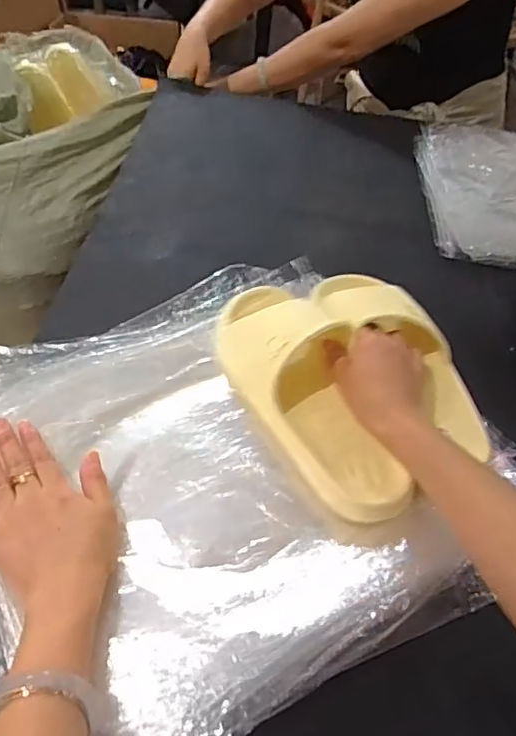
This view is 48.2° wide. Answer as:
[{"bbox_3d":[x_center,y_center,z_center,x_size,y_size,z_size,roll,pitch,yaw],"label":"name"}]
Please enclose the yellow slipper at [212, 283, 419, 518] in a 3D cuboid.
[{"bbox_3d":[0.037,0.014,0.515,0.099,0.065,0.261,-16,58,-20],"label":"yellow slipper"}]

